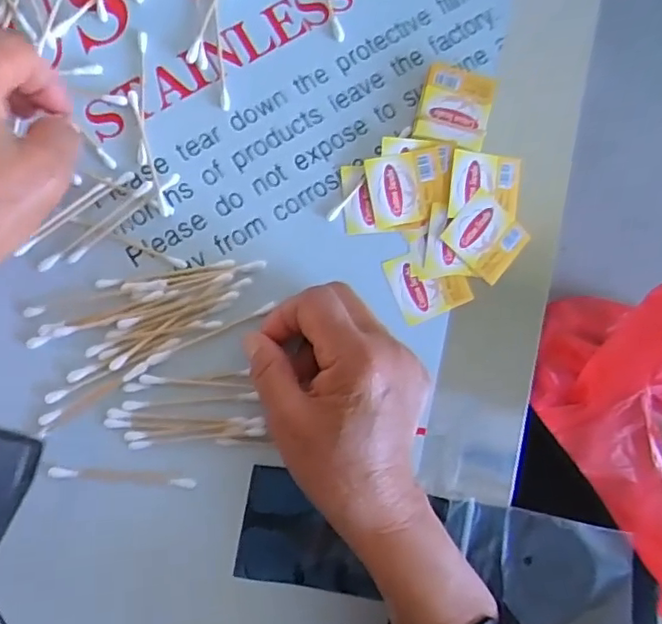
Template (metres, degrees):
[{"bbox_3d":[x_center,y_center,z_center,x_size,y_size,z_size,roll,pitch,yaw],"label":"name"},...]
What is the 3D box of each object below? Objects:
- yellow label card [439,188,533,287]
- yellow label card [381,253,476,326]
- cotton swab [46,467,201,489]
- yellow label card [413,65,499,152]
[{"bbox_3d":[0.091,-0.044,0.353,0.042,0.004,0.040,42,82,-4],"label":"yellow label card"},{"bbox_3d":[0.056,-0.018,0.348,0.043,0.004,0.039,-22,90,-9],"label":"yellow label card"},{"bbox_3d":[-0.107,0.086,0.316,0.072,0.004,0.008,7,85,-8],"label":"cotton swab"},{"bbox_3d":[0.072,-0.118,0.350,0.041,0.004,0.045,14,86,-6],"label":"yellow label card"}]

